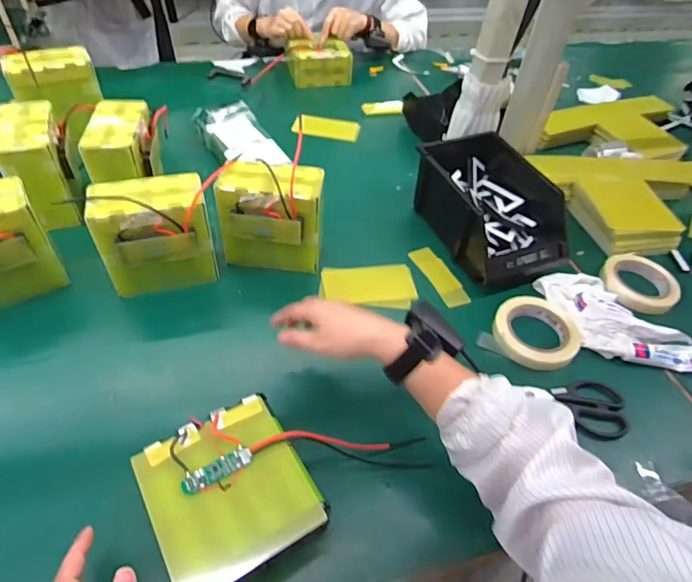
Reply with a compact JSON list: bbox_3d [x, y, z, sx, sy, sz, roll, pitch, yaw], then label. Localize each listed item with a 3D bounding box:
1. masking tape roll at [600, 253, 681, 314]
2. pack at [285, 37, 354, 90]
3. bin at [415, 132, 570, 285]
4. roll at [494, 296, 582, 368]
[{"bbox_3d":[0.475,-0.017,0.756,0.113,0.025,0.113,3,48,-3],"label":"masking tape roll"},{"bbox_3d":[-0.065,-0.556,1.135,0.154,0.079,0.097,-3,49,-9],"label":"pack"},{"bbox_3d":[0.232,-0.137,0.768,0.181,0.115,0.252,-17,52,-20],"label":"bin"},{"bbox_3d":[0.269,0.054,0.659,0.114,0.025,0.113,3,48,-3],"label":"roll"}]

